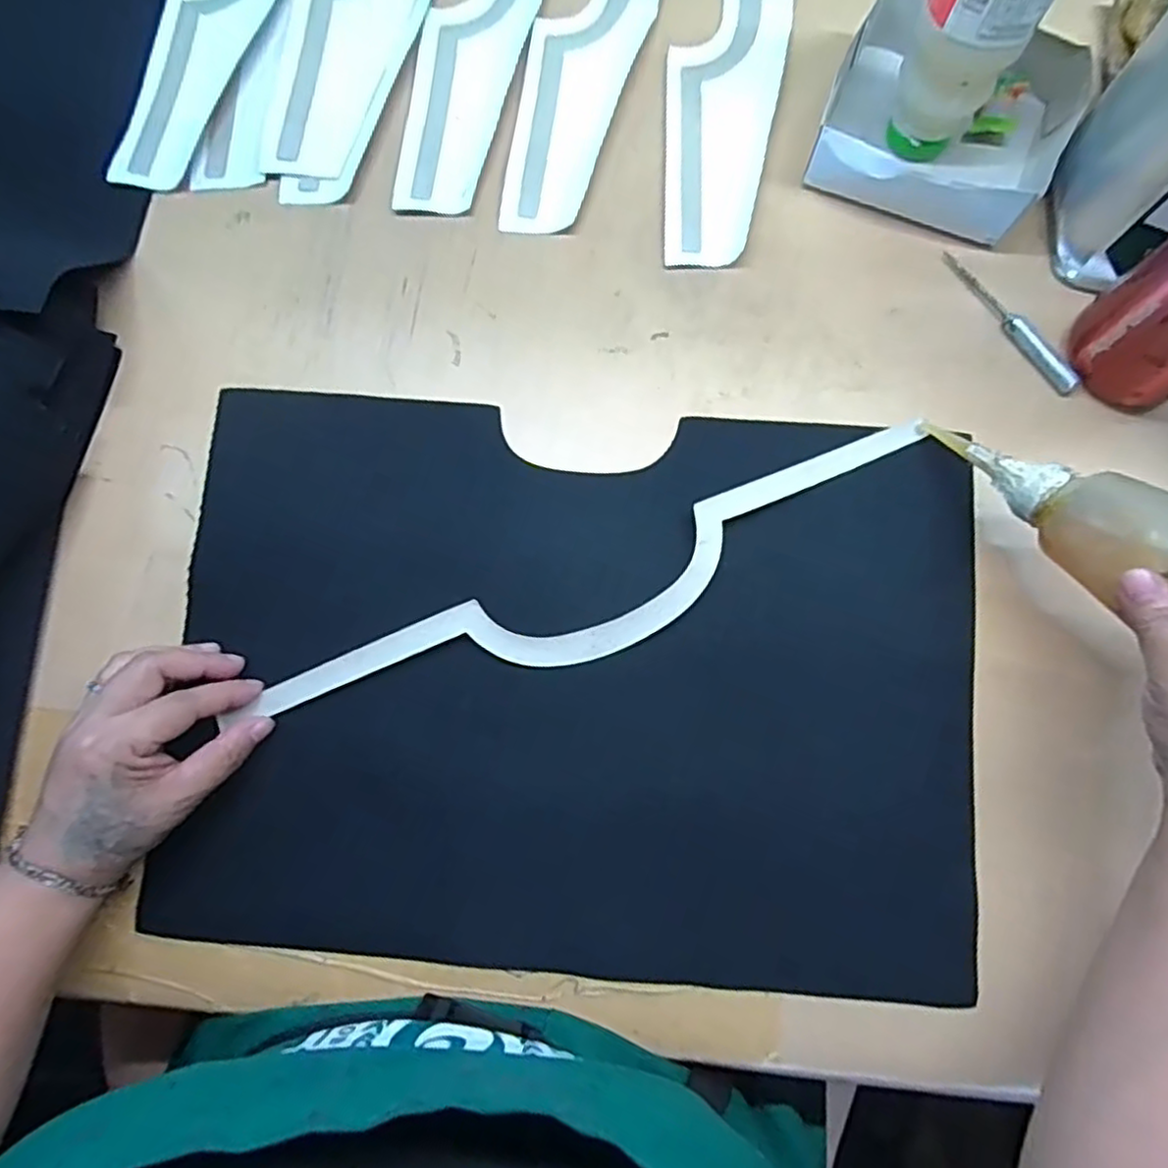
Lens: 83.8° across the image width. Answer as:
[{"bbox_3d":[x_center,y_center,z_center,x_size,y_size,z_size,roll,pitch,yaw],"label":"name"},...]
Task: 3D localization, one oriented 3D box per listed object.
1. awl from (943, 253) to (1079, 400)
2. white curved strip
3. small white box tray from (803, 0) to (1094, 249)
[{"bbox_3d":[0.260,-0.162,0.399,0.012,0.010,0.113,-33,79,-6],"label":"awl"},{"bbox_3d":[0.015,0.008,0.363,0.388,0.011,0.058,-22,82,-4],"label":"white curved strip"},{"bbox_3d":[0.234,-0.296,0.416,0.151,0.038,0.148,22,78,6],"label":"small white box tray"}]

